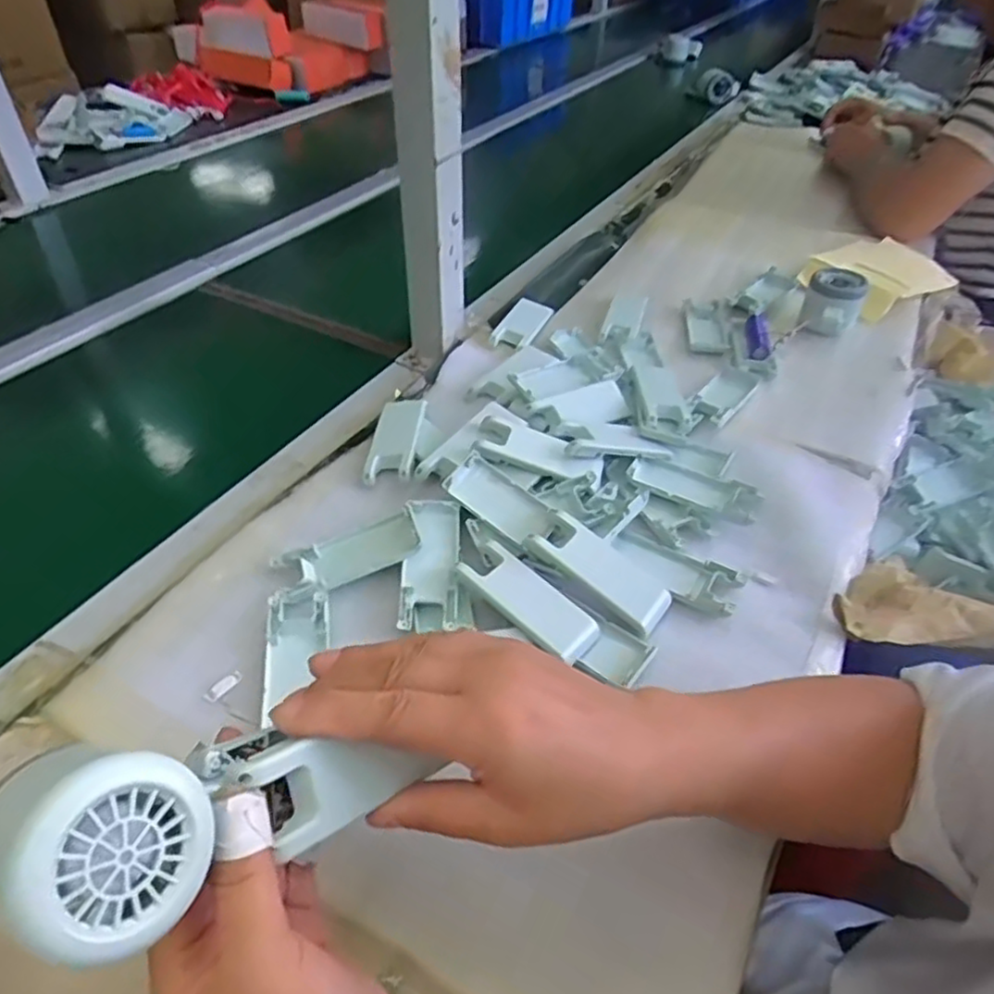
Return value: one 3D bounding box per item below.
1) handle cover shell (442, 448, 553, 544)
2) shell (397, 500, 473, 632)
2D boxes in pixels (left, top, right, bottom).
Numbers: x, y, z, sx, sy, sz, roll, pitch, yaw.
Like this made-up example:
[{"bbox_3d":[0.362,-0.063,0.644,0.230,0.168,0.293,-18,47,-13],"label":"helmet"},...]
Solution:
[{"bbox_3d":[0.003,0.001,0.506,0.080,0.015,0.038,37,52,13],"label":"handle cover shell"},{"bbox_3d":[-0.044,0.043,0.471,0.045,0.016,0.097,-3,43,-6],"label":"shell"}]

